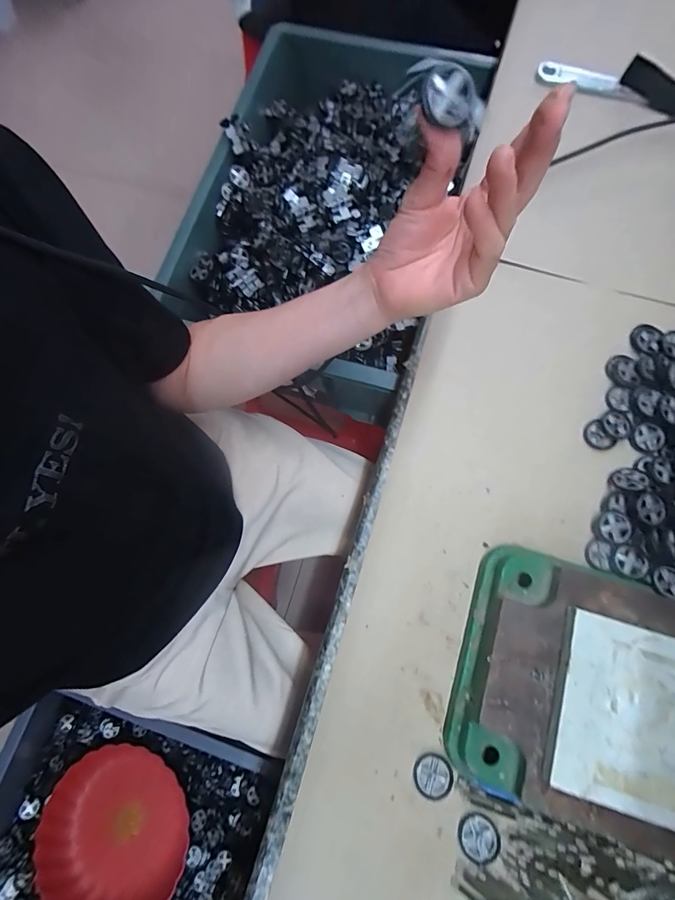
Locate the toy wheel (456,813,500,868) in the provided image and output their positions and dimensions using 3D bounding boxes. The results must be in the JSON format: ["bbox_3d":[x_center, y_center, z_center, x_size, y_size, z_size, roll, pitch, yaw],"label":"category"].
[{"bbox_3d":[0.099,0.270,0.277,0.027,0.004,0.030,-21,75,-4],"label":"toy wheel"}]

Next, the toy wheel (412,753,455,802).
[{"bbox_3d":[0.069,0.235,0.289,0.027,0.004,0.027,0,75,1],"label":"toy wheel"}]

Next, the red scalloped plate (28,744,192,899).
[{"bbox_3d":[-0.362,0.615,0.647,0.246,0.061,0.226,22,77,7],"label":"red scalloped plate"}]

